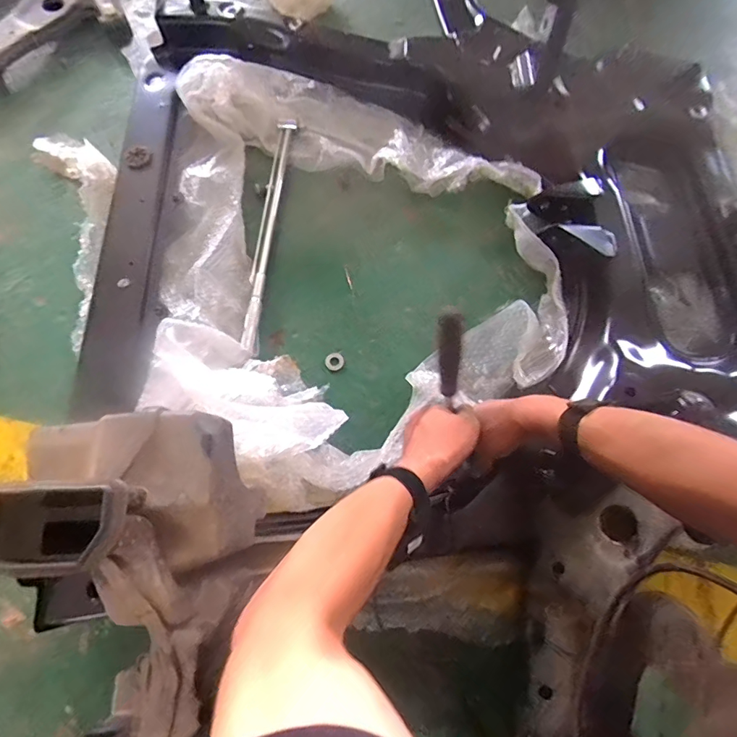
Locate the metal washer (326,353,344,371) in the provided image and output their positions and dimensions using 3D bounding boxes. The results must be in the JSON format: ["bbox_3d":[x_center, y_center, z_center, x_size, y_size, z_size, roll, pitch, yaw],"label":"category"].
[{"bbox_3d":[-0.053,-0.011,0.698,0.029,0.008,0.028,0,68,-1],"label":"metal washer"}]

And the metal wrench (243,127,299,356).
[{"bbox_3d":[-0.173,-0.244,0.766,0.032,0.019,0.461,5,68,1],"label":"metal wrench"}]

